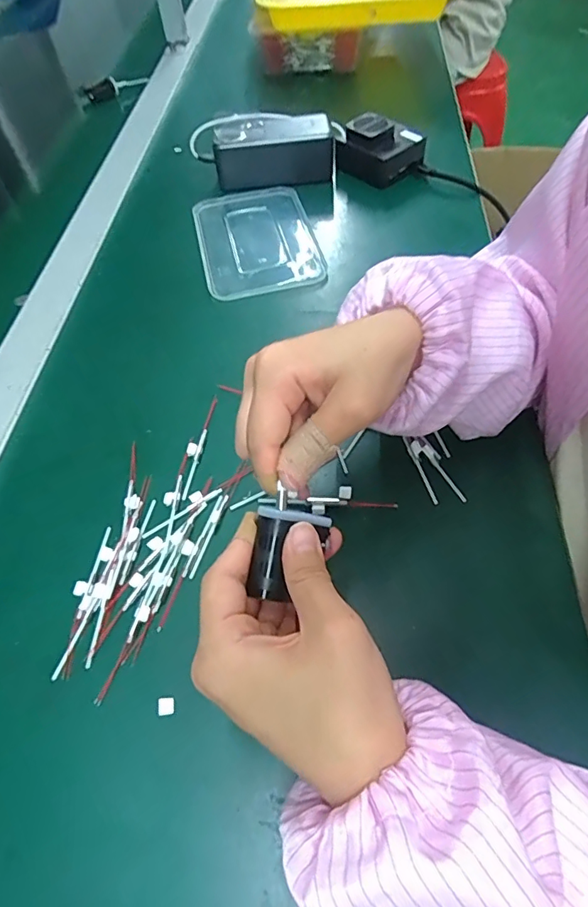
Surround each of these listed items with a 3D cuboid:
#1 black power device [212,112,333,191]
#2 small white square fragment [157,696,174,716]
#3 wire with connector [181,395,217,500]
[{"bbox_3d":[-0.022,-0.340,0.556,0.129,0.053,0.066,0,56,4],"label":"black power device"},{"bbox_3d":[-0.070,0.138,0.270,0.009,0.004,0.009,-8,56,-2],"label":"small white square fragment"},{"bbox_3d":[-0.072,-0.007,0.365,0.010,0.006,0.091,6,57,8],"label":"wire with connector"}]

